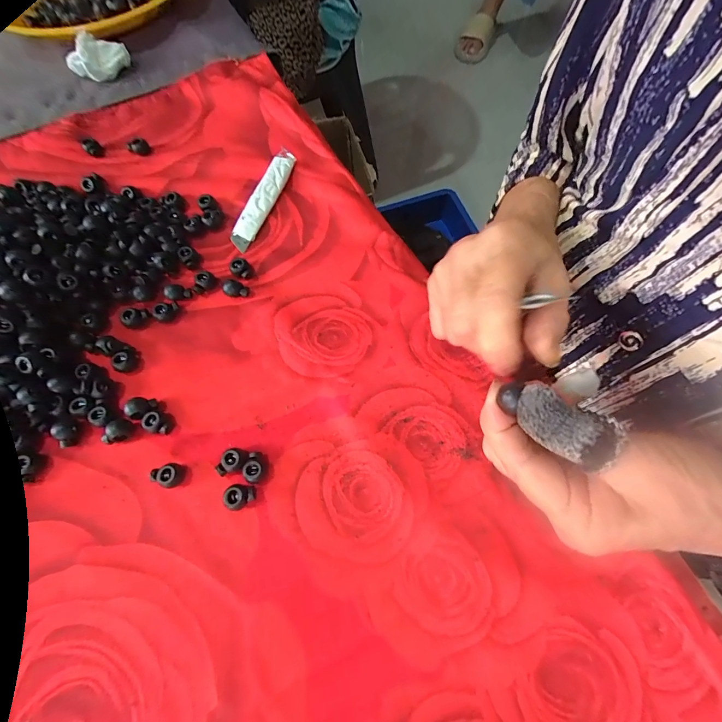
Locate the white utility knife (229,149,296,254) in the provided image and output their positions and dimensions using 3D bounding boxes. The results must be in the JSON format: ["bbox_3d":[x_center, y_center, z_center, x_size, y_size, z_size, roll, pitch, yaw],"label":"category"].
[{"bbox_3d":[-0.087,-0.145,0.305,0.020,0.011,0.107,18,68,9],"label":"white utility knife"}]

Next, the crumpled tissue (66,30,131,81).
[{"bbox_3d":[-0.301,-0.347,0.394,0.064,0.036,0.026,-31,70,-12],"label":"crumpled tissue"}]

